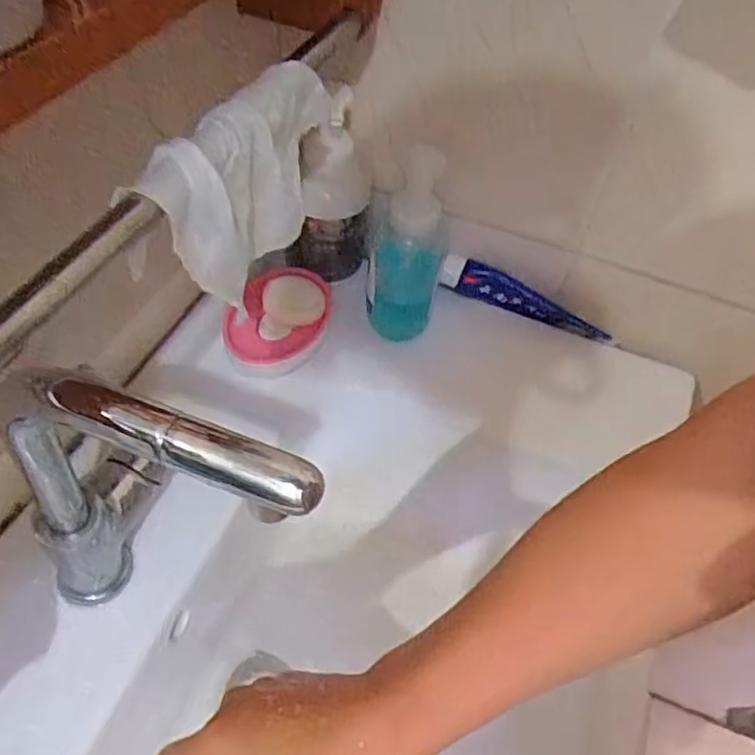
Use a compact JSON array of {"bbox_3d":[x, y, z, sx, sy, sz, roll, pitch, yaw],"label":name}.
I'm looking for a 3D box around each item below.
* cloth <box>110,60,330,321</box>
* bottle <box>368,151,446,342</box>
[{"bbox_3d":[-0.075,-0.117,0.395,0.039,0.102,0.174,21,52,11],"label":"cloth"},{"bbox_3d":[0.027,-0.113,0.586,0.068,0.175,0.064,6,51,-2],"label":"bottle"}]

